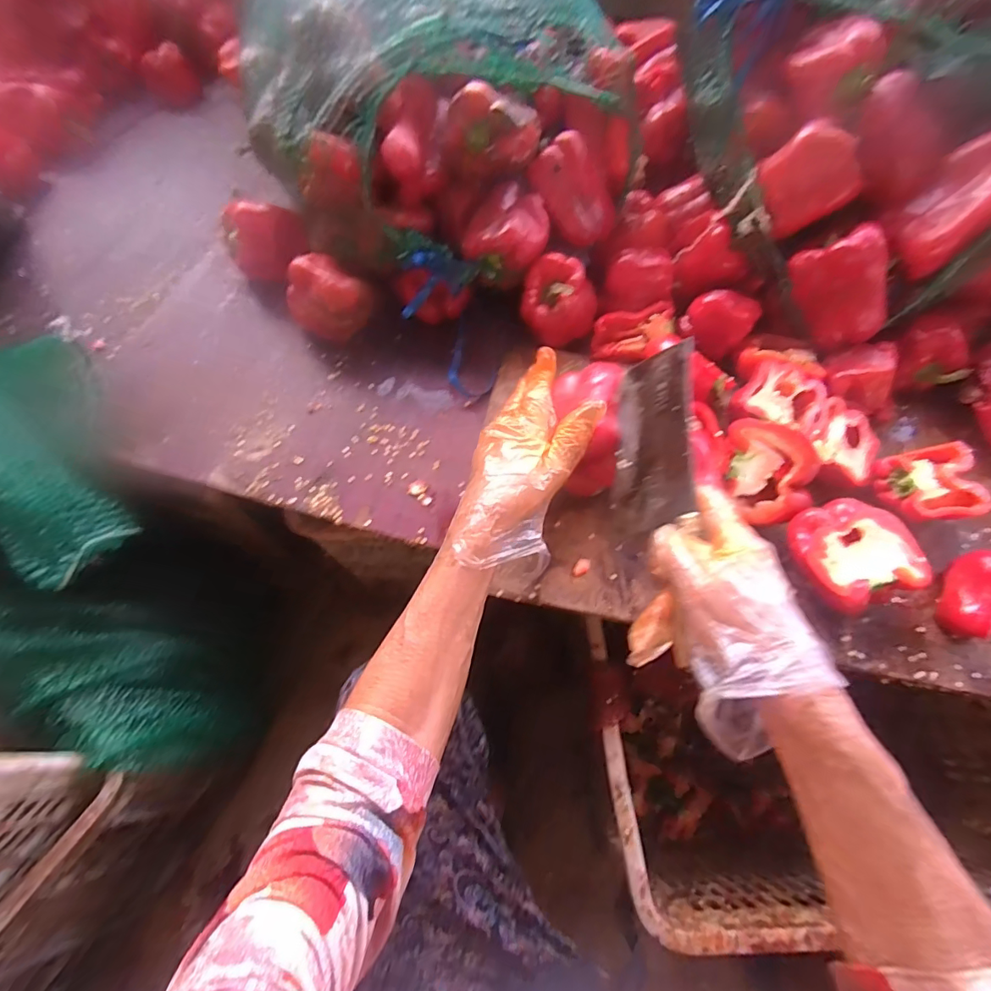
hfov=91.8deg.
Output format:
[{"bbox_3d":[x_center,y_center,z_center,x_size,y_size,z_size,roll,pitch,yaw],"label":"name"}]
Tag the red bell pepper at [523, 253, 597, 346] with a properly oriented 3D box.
[{"bbox_3d":[0.070,-0.209,0.533,0.073,0.070,0.076,18,67,11],"label":"red bell pepper"}]

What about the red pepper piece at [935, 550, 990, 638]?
[{"bbox_3d":[0.402,0.083,0.406,0.016,0.063,0.073,25,68,14],"label":"red pepper piece"}]

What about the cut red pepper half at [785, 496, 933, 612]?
[{"bbox_3d":[0.306,0.053,0.424,0.087,0.048,0.089,-1,64,2],"label":"cut red pepper half"}]

